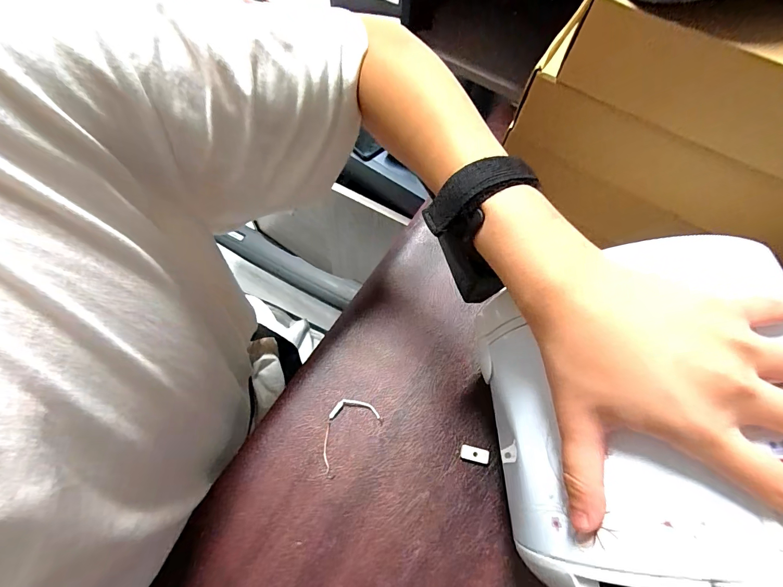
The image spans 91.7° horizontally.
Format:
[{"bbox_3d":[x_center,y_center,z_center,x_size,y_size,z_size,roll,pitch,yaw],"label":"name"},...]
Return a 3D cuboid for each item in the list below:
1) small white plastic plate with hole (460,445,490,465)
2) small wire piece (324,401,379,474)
[{"bbox_3d":[0.078,0.152,0.359,0.026,0.007,0.013,10,66,2],"label":"small white plastic plate with hole"},{"bbox_3d":[-0.048,0.129,0.364,0.038,0.005,0.069,43,71,15],"label":"small wire piece"}]

